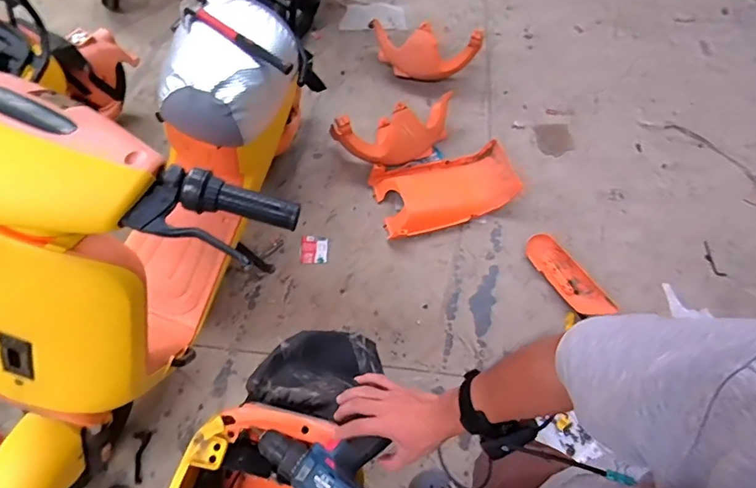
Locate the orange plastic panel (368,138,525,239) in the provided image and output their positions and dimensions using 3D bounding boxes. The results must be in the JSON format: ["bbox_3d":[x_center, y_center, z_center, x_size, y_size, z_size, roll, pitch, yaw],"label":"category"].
[{"bbox_3d":[0.236,-0.197,1.577,0.463,0.130,0.256,-13,64,-9],"label":"orange plastic panel"}]

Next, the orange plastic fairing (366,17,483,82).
[{"bbox_3d":[0.175,-0.755,1.789,0.438,0.190,0.128,12,64,5],"label":"orange plastic fairing"}]

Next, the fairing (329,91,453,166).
[{"bbox_3d":[0.073,-0.406,1.601,0.438,0.179,0.178,-20,65,-11],"label":"fairing"}]

